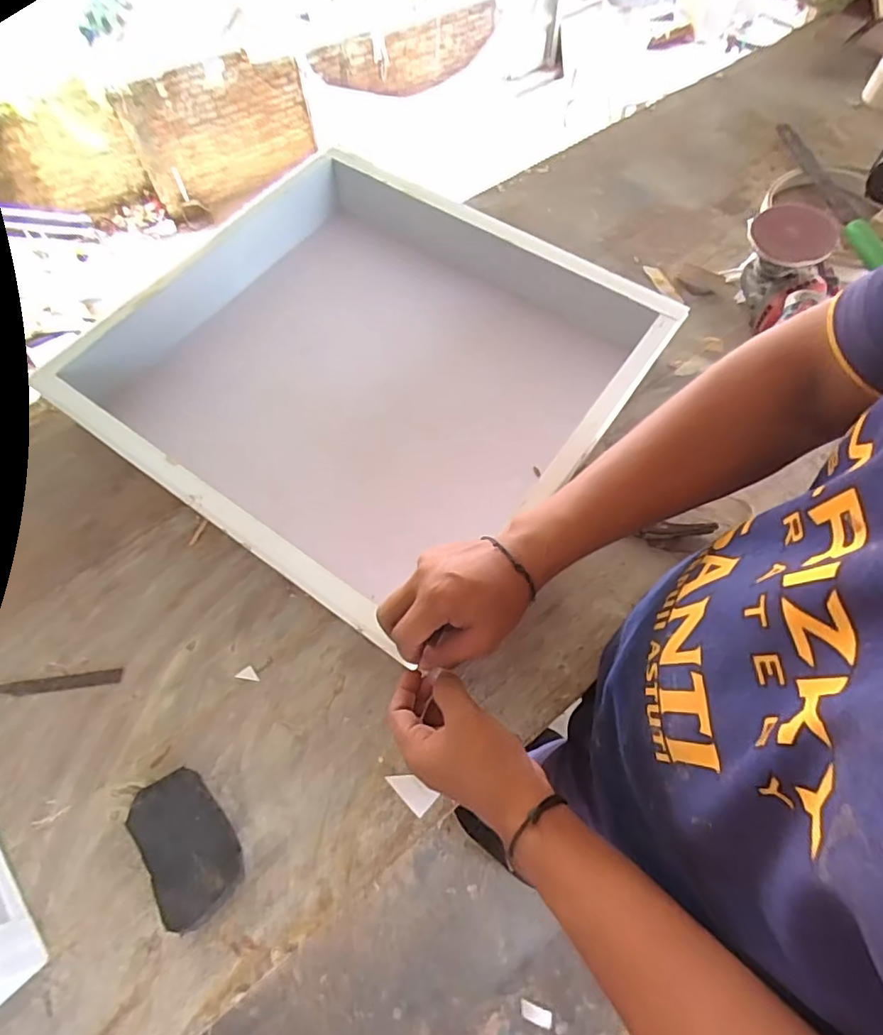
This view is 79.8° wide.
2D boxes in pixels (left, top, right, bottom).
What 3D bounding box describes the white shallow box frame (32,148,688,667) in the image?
[{"bbox_3d":[-0.068,-0.163,0.560,0.473,0.133,0.464,32,69,16],"label":"white shallow box frame"}]

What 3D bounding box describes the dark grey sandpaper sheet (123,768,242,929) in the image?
[{"bbox_3d":[-0.202,0.259,0.421,0.063,0.023,0.106,-33,68,-14],"label":"dark grey sandpaper sheet"}]

